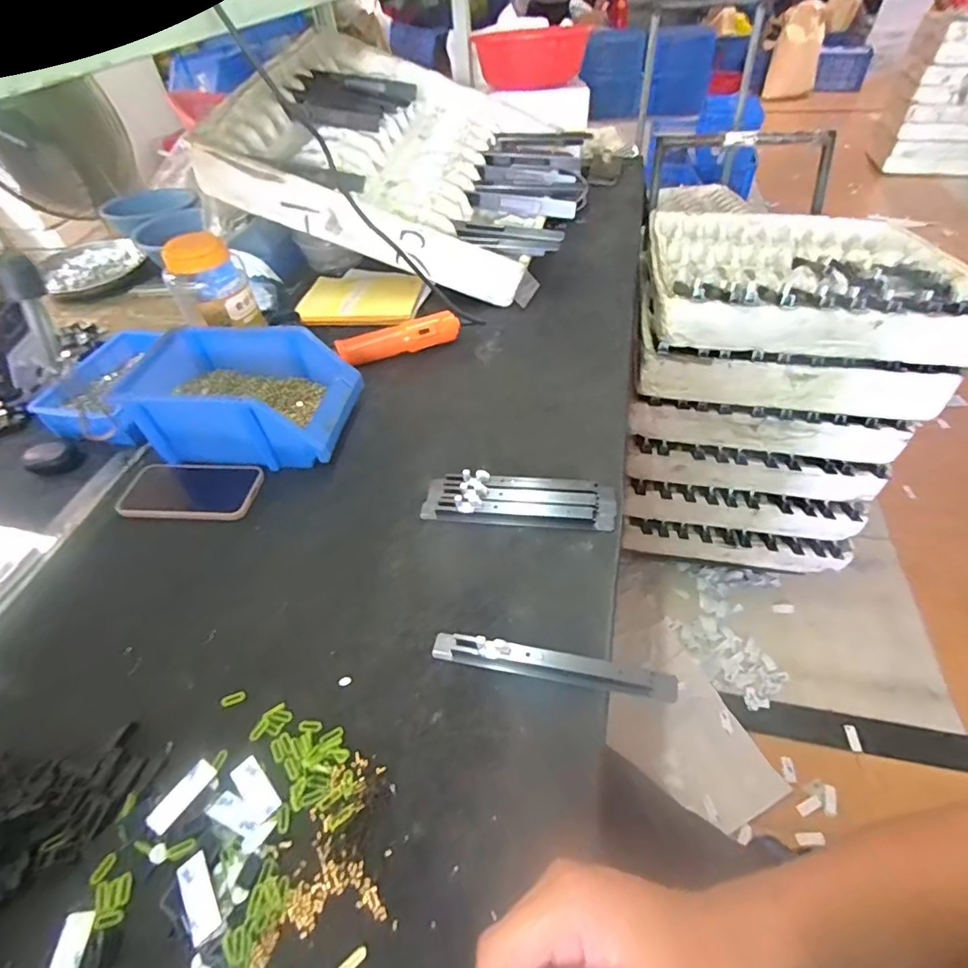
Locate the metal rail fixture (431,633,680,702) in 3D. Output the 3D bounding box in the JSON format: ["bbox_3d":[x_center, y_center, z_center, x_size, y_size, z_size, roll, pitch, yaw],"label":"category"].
[{"bbox_3d":[0.057,0.156,0.446,0.206,0.022,0.025,8,48,11],"label":"metal rail fixture"}]

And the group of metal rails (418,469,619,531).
[{"bbox_3d":[0.040,0.020,0.575,0.207,0.024,0.056,3,47,7],"label":"group of metal rails"}]

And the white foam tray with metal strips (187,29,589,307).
[{"bbox_3d":[-0.112,-0.608,0.933,0.587,0.103,0.540,16,60,-6],"label":"white foam tray with metal strips"}]

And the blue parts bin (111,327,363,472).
[{"bbox_3d":[-0.299,-0.107,0.662,0.249,0.112,0.145,3,47,7],"label":"blue parts bin"}]

